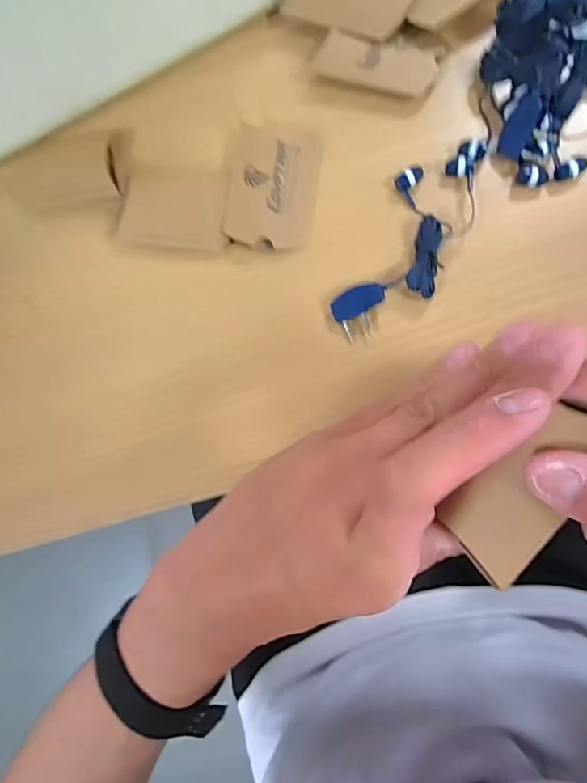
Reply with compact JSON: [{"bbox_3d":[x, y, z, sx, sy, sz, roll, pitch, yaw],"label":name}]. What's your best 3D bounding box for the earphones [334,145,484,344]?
[{"bbox_3d":[0.078,-0.100,0.308,0.052,0.017,0.144,27,87,11],"label":"earphones"}]

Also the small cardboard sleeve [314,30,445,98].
[{"bbox_3d":[0.058,-0.225,0.323,0.079,0.006,0.035,17,88,6],"label":"small cardboard sleeve"}]

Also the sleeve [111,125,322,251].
[{"bbox_3d":[-0.058,-0.141,0.331,0.145,0.010,0.083,2,83,9],"label":"sleeve"}]

